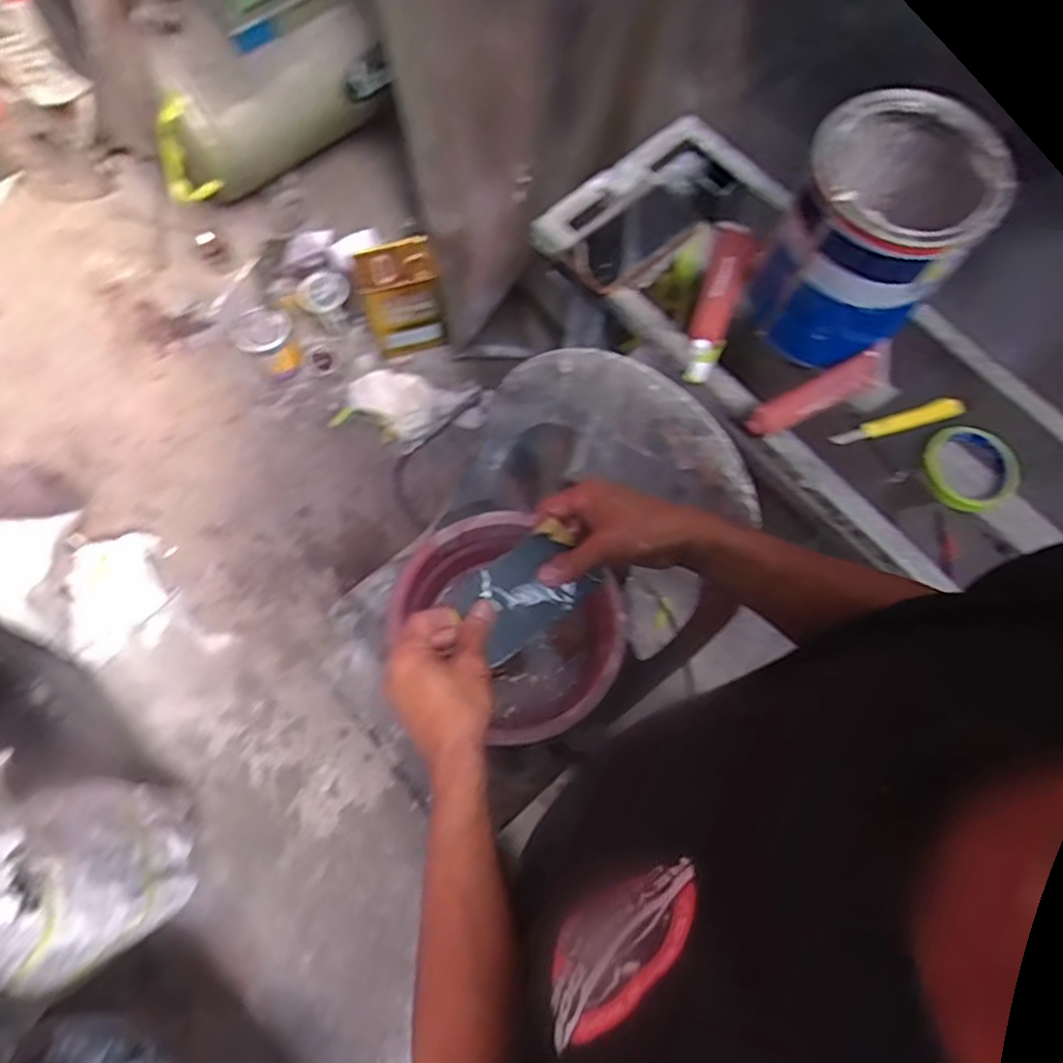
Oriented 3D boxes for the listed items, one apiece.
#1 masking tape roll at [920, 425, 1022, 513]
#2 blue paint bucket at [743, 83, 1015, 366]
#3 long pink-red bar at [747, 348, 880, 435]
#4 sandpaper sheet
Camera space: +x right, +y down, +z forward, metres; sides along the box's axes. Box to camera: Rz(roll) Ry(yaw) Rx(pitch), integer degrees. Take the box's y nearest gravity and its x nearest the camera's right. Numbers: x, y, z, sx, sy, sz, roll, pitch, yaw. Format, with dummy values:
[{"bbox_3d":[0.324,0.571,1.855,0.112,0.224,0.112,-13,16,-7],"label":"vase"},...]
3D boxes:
[{"bbox_3d":[0.465,-0.068,0.724,0.084,0.029,0.095,-21,76,-7],"label":"masking tape roll"},{"bbox_3d":[0.331,-0.291,0.678,0.160,0.238,0.184,28,73,7],"label":"blue paint bucket"},{"bbox_3d":[0.306,-0.146,0.732,0.157,0.026,0.032,-27,75,-10],"label":"long pink-red bar"},{"bbox_3d":[-0.007,0.045,0.537,0.100,0.042,0.069,-35,78,-10],"label":"sandpaper sheet"}]

